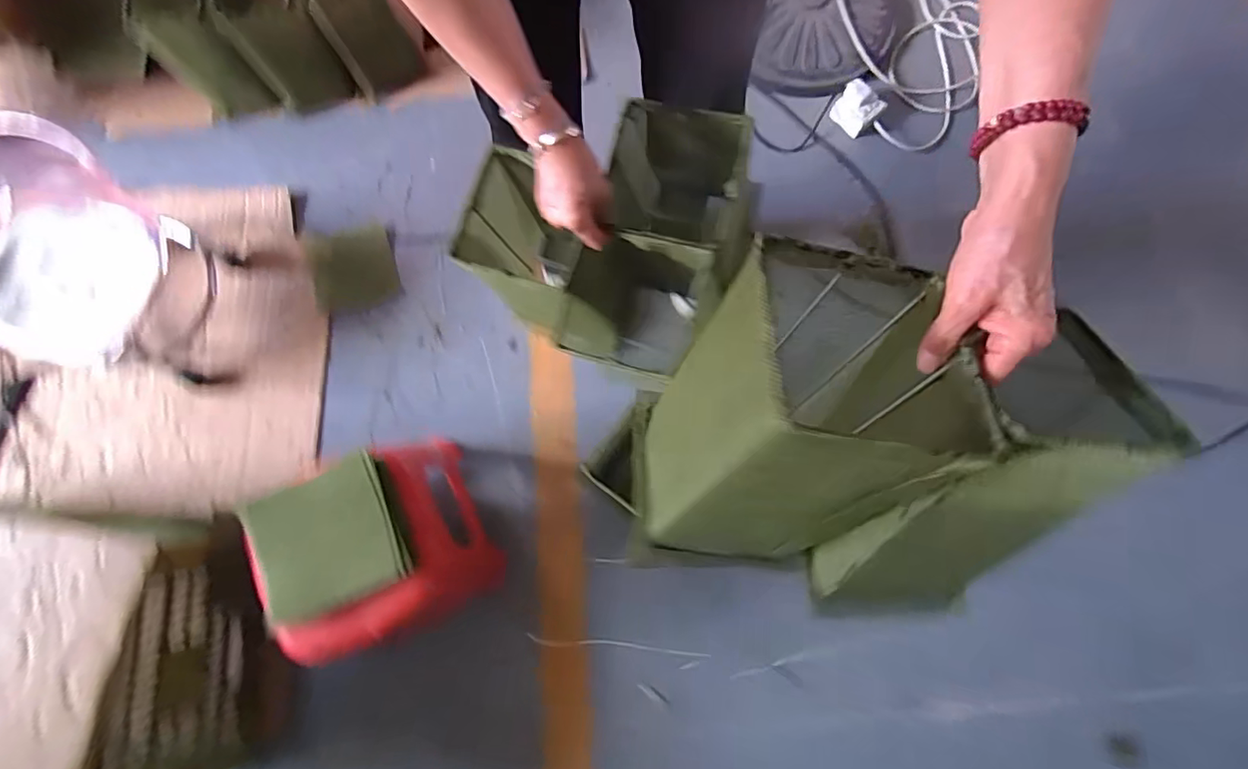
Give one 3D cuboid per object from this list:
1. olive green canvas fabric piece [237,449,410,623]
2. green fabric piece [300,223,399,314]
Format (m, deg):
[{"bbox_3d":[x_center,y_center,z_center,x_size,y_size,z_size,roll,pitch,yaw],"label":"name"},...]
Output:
[{"bbox_3d":[-0.417,0.216,0.758,0.202,0.028,0.182,-23,79,-4],"label":"olive green canvas fabric piece"},{"bbox_3d":[-0.589,-0.250,1.175,0.175,0.014,0.182,-15,85,-8],"label":"green fabric piece"}]

